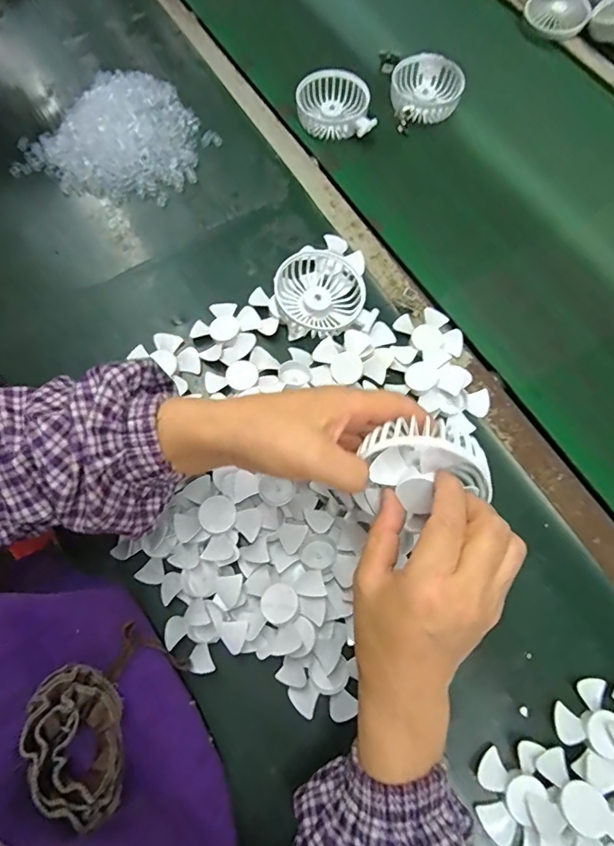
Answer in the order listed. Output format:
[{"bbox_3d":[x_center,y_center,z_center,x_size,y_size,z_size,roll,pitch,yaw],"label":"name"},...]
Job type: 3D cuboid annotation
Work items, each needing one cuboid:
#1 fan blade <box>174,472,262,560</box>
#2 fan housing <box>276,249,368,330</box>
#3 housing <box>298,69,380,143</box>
[{"bbox_3d":[-0.079,0.082,0.409,0.065,0.017,0.068,-34,73,-12],"label":"fan blade"},{"bbox_3d":[0.016,-0.136,0.492,0.090,0.041,0.086,0,69,0],"label":"fan housing"},{"bbox_3d":[0.038,-0.408,0.602,0.102,0.037,0.083,14,70,5],"label":"housing"}]

